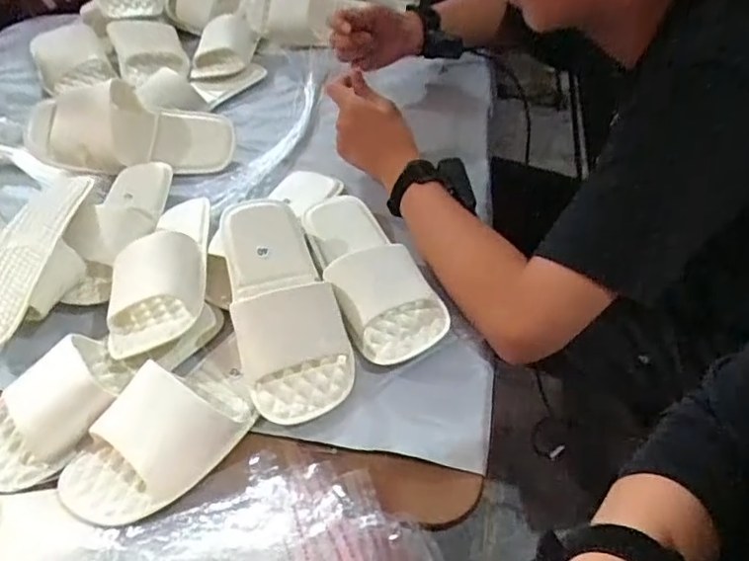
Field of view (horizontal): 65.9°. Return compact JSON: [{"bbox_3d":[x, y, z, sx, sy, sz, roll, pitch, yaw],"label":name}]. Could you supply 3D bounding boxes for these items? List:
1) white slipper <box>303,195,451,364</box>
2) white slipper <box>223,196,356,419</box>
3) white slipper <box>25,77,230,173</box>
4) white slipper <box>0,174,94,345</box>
[{"bbox_3d":[-0.007,-0.007,0.612,0.099,0.062,0.225,-21,48,-16],"label":"white slipper"},{"bbox_3d":[-0.088,0.015,0.551,0.097,0.050,0.236,-15,67,-11],"label":"white slipper"},{"bbox_3d":[-0.322,-0.195,0.762,0.265,0.054,0.113,0,79,-8],"label":"white slipper"},{"bbox_3d":[-0.360,-0.020,0.595,0.106,0.077,0.193,7,46,10],"label":"white slipper"}]

